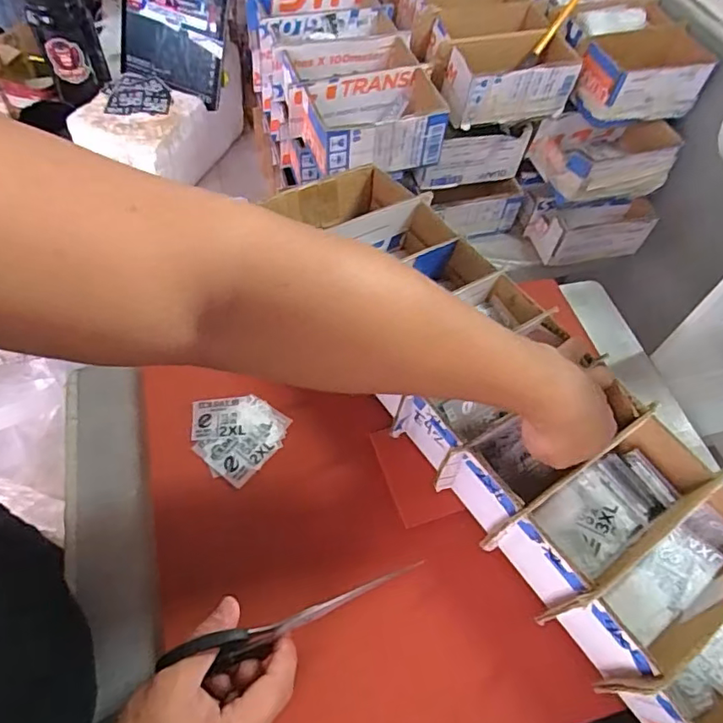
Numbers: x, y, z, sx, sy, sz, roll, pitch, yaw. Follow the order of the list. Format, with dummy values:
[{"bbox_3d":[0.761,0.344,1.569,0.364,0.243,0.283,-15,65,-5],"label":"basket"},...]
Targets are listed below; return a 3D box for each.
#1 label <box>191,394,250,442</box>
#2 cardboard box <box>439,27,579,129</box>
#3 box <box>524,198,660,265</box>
[{"bbox_3d":[-0.129,0.052,0.500,0.052,0.004,0.041,-5,58,-9],"label":"label"},{"bbox_3d":[0.195,-0.371,0.716,0.172,0.069,0.083,-11,60,-13],"label":"cardboard box"},{"bbox_3d":[0.342,-0.196,0.806,0.174,0.066,0.069,-8,59,-11],"label":"box"}]

